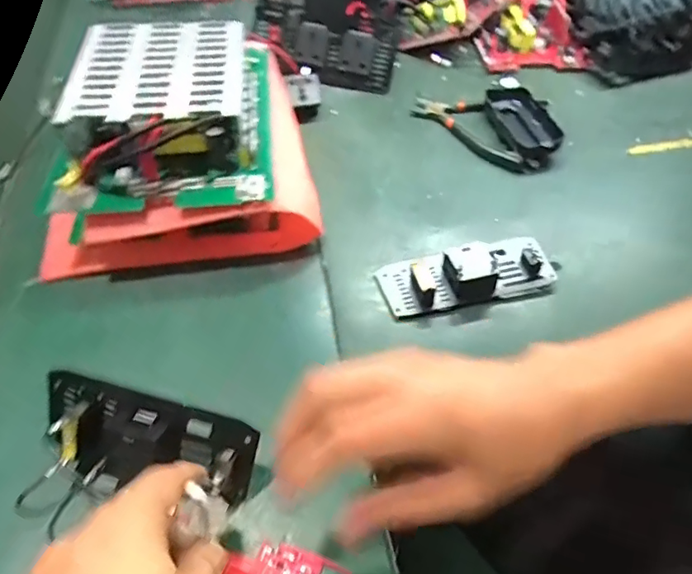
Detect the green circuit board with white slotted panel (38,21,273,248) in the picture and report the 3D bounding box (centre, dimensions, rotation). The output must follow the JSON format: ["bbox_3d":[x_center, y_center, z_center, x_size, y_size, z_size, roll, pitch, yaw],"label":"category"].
[{"bbox_3d":[-0.158,-0.168,0.478,0.177,0.064,0.237,-4,49,-4],"label":"green circuit board with white slotted panel"}]

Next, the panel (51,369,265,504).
[{"bbox_3d":[-0.127,0.098,0.331,0.139,0.040,0.051,12,53,12],"label":"panel"}]

